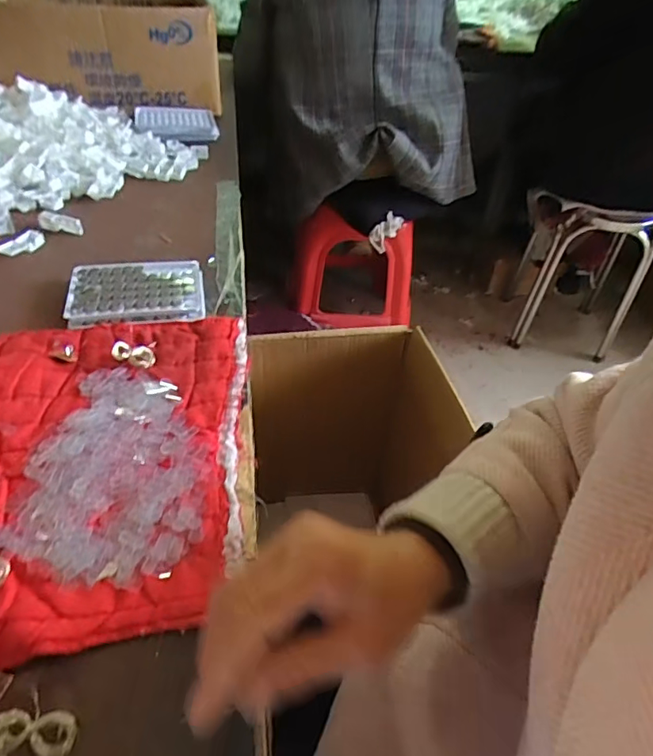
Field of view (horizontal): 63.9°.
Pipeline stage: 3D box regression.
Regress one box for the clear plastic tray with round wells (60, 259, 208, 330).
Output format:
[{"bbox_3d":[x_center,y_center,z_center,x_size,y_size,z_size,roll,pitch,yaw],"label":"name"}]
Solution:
[{"bbox_3d":[-0.197,-0.090,0.549,0.131,0.015,0.098,-5,44,-13],"label":"clear plastic tray with round wells"}]

